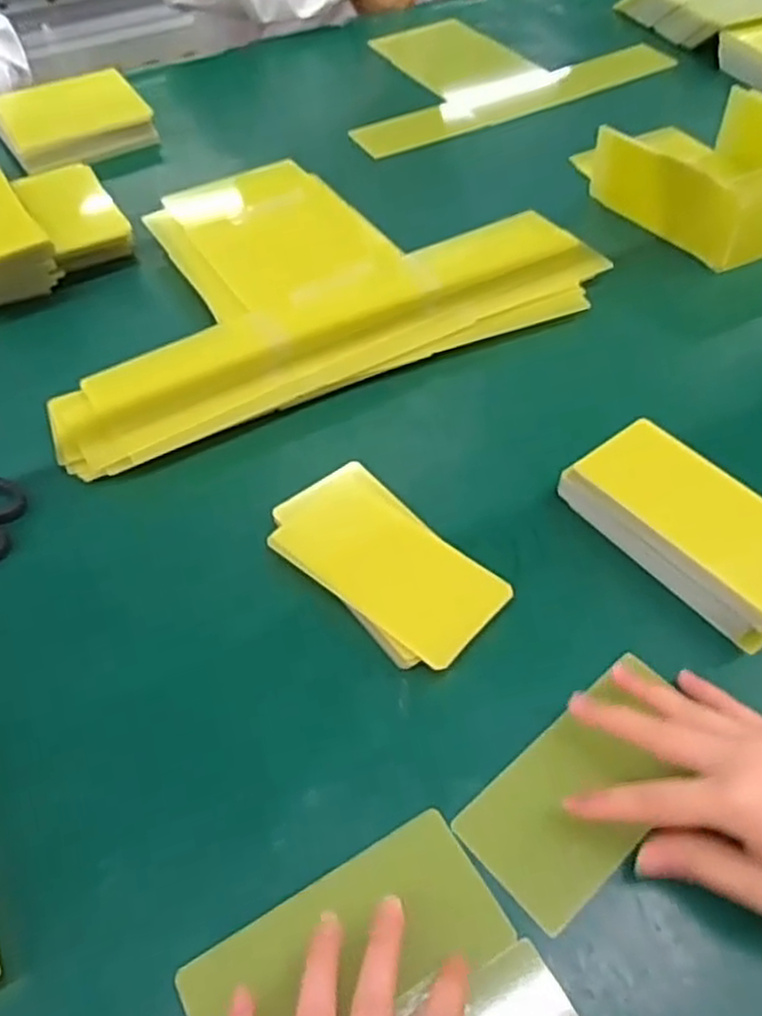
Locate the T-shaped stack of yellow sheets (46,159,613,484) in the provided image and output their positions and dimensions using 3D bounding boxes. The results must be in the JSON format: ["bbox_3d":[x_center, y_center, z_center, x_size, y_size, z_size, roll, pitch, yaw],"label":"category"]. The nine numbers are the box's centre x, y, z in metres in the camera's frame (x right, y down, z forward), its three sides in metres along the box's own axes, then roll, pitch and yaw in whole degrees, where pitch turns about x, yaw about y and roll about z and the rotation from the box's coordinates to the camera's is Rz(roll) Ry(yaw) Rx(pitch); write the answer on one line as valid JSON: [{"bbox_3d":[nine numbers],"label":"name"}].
[{"bbox_3d":[-0.070,-0.195,0.630,0.443,0.053,0.288,-23,51,-16],"label":"T-shaped stack of yellow sheets"}]

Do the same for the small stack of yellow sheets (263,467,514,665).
[{"bbox_3d":[0.001,0.030,0.445,0.076,0.011,0.141,-39,62,-23],"label":"small stack of yellow sheets"}]

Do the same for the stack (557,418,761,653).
[{"bbox_3d":[0.187,0.012,0.454,0.068,0.043,0.146,-34,55,-24],"label":"stack"}]

